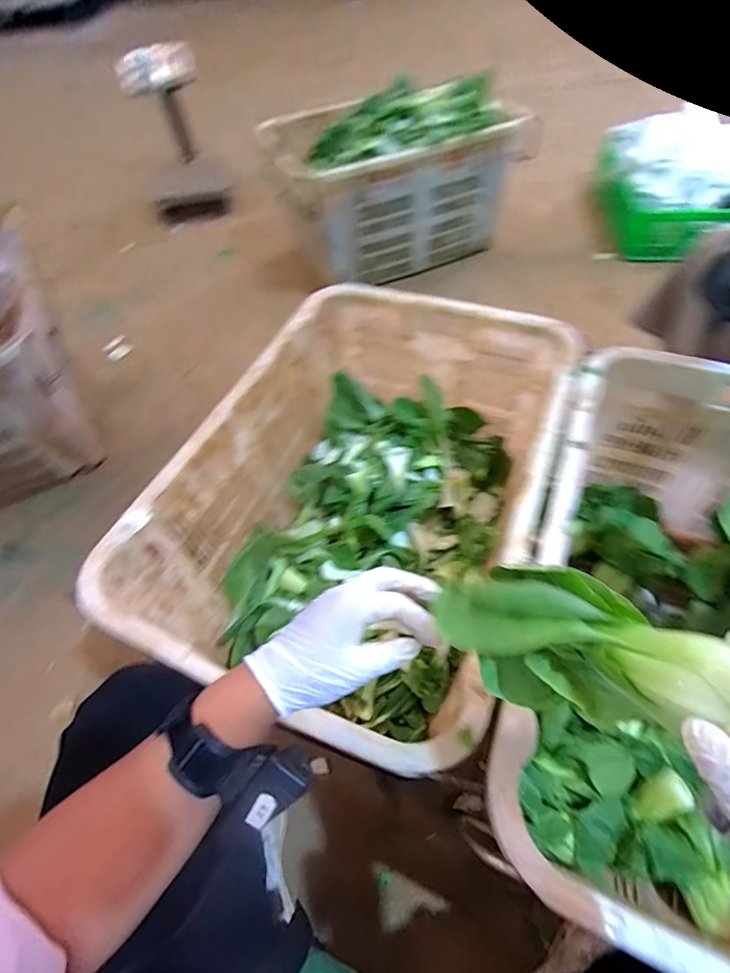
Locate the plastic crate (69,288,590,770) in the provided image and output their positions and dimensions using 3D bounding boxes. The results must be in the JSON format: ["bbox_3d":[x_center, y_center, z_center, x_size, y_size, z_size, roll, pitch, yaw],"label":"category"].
[{"bbox_3d":[0.015,0.032,0.733,0.457,0.318,0.655,18,58,17],"label":"plastic crate"}]

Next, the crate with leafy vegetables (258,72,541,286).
[{"bbox_3d":[0.071,-0.915,1.373,0.650,0.351,0.432,-17,55,-8],"label":"crate with leafy vegetables"}]

